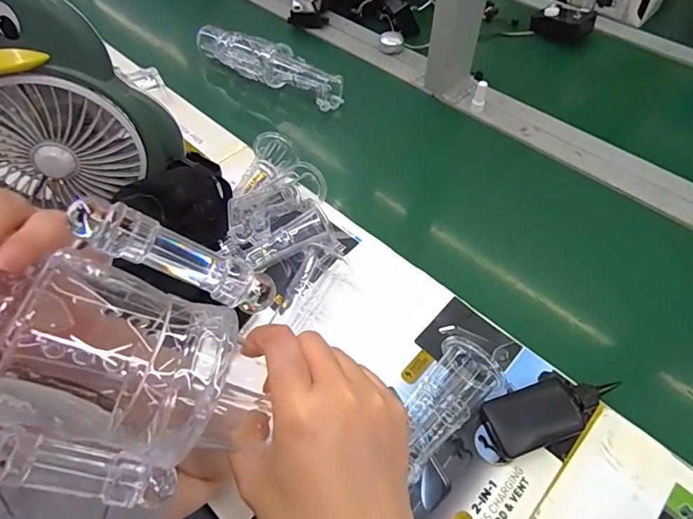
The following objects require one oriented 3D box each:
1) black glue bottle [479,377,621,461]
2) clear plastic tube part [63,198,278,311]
[{"bbox_3d":[0.205,0.150,0.450,0.133,0.021,0.055,-17,59,-10],"label":"black glue bottle"},{"bbox_3d":[-0.075,-0.001,0.204,0.091,0.014,0.019,30,53,-29],"label":"clear plastic tube part"}]

